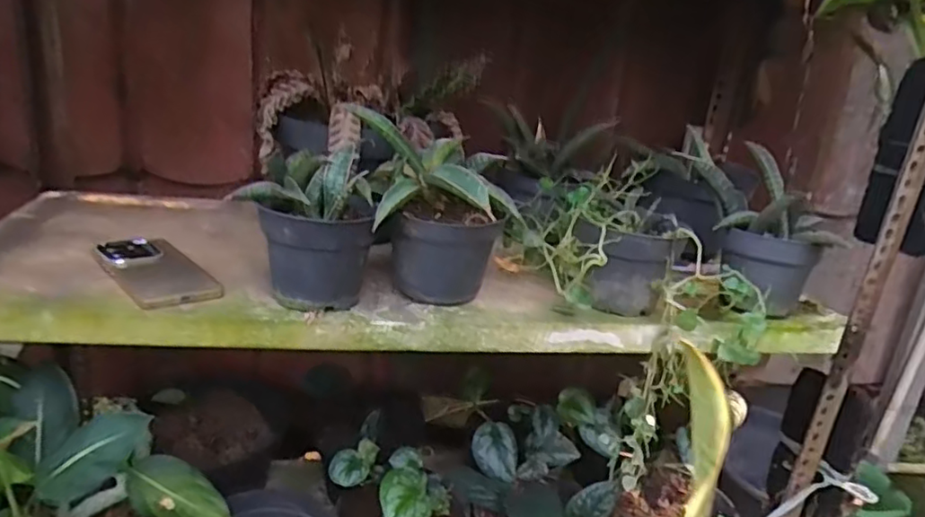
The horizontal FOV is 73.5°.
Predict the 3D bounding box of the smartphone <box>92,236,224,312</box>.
[{"bbox_3d":[-0.320,0.011,0.640,0.077,0.013,0.170,-16,29,-43],"label":"smartphone"}]

